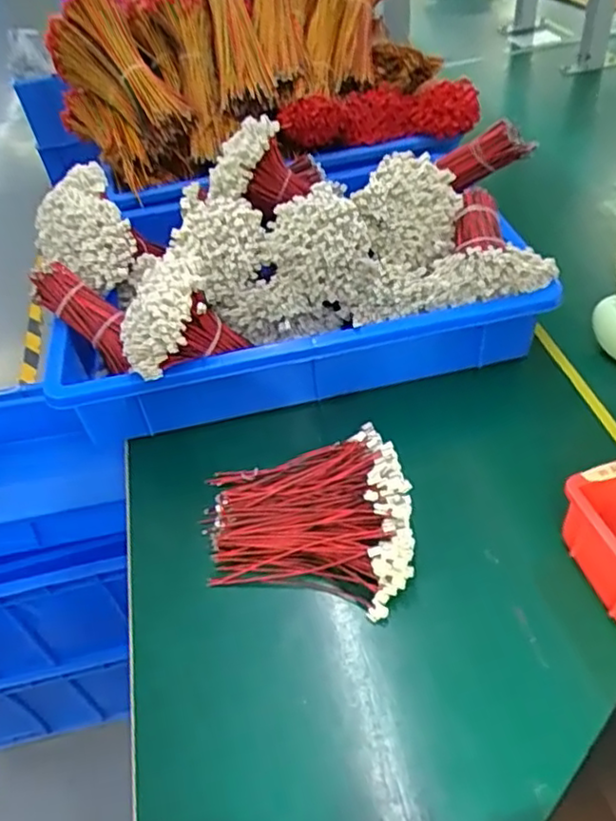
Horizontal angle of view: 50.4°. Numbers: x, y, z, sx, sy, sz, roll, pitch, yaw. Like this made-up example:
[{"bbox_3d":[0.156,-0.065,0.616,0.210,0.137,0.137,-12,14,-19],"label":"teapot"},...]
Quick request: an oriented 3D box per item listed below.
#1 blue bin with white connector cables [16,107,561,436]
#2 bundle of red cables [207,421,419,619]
[{"bbox_3d":[-0.010,-0.134,0.610,0.439,0.149,0.254,-15,46,-6],"label":"blue bin with white connector cables"},{"bbox_3d":[-0.002,0.074,0.475,0.148,0.045,0.142,-5,45,4],"label":"bundle of red cables"}]

